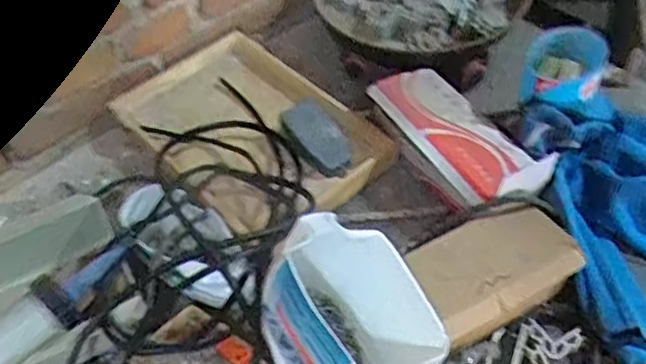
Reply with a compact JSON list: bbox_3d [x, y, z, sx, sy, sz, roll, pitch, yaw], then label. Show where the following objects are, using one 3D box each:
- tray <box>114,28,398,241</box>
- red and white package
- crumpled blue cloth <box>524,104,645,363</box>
[{"bbox_3d":[-0.110,-0.074,0.943,0.261,0.078,0.377,-34,53,-22],"label":"tray"},{"bbox_3d":[0.178,-0.067,0.858,0.109,0.037,0.256,-27,51,-16],"label":"red and white package"},{"bbox_3d":[0.407,0.038,0.790,0.273,0.126,0.306,-14,48,-5],"label":"crumpled blue cloth"}]

